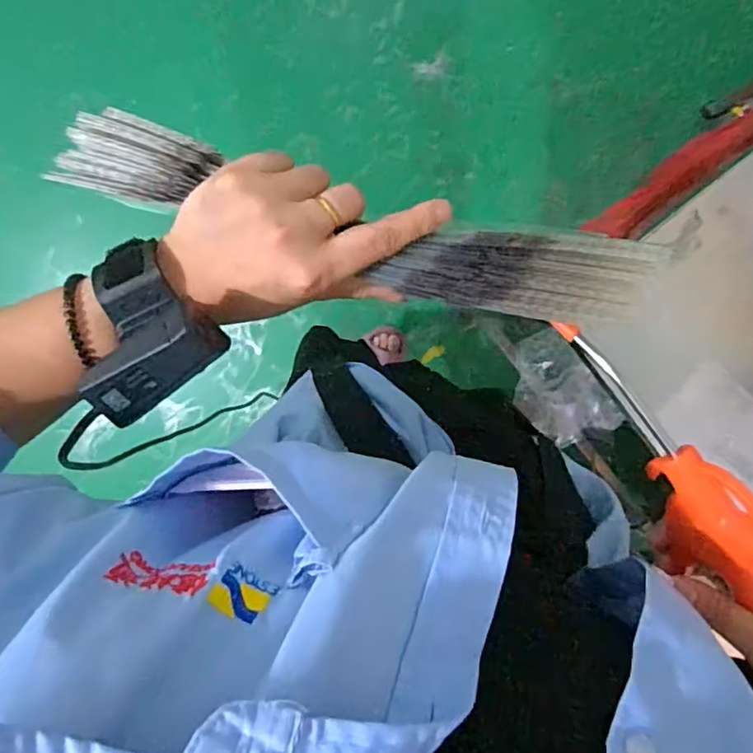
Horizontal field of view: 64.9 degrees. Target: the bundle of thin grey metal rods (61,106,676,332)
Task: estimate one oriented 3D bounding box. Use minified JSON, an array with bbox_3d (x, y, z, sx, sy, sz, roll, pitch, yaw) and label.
[{"bbox_3d":[-0.008,-0.077,0.306,0.312,0.023,0.052,14,97,0],"label":"bundle of thin grey metal rods"}]

